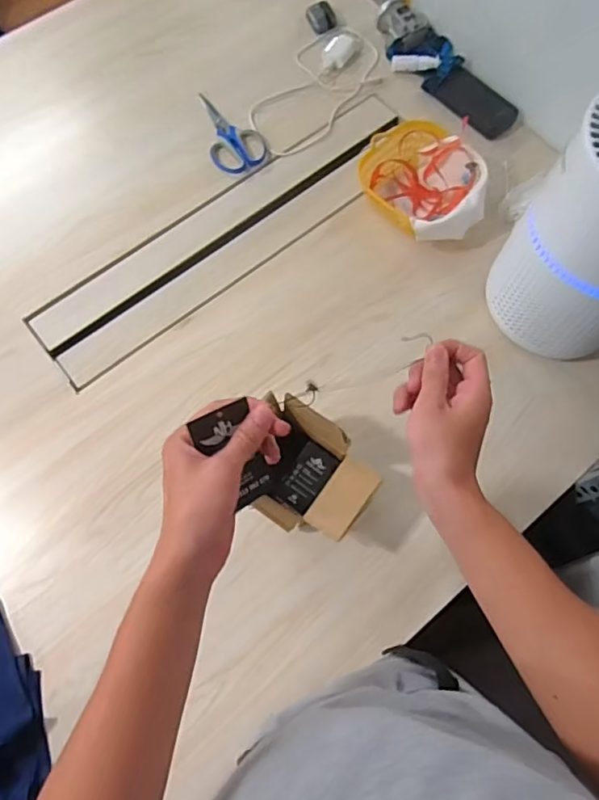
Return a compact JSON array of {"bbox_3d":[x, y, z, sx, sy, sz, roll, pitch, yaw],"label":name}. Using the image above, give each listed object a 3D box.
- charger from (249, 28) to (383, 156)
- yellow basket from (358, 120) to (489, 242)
[{"bbox_3d":[0.029,-0.542,0.964,0.149,0.023,0.297,41,75,10],"label":"charger"},{"bbox_3d":[0.188,-0.328,0.846,0.165,0.073,0.210,-33,76,-12],"label":"yellow basket"}]

